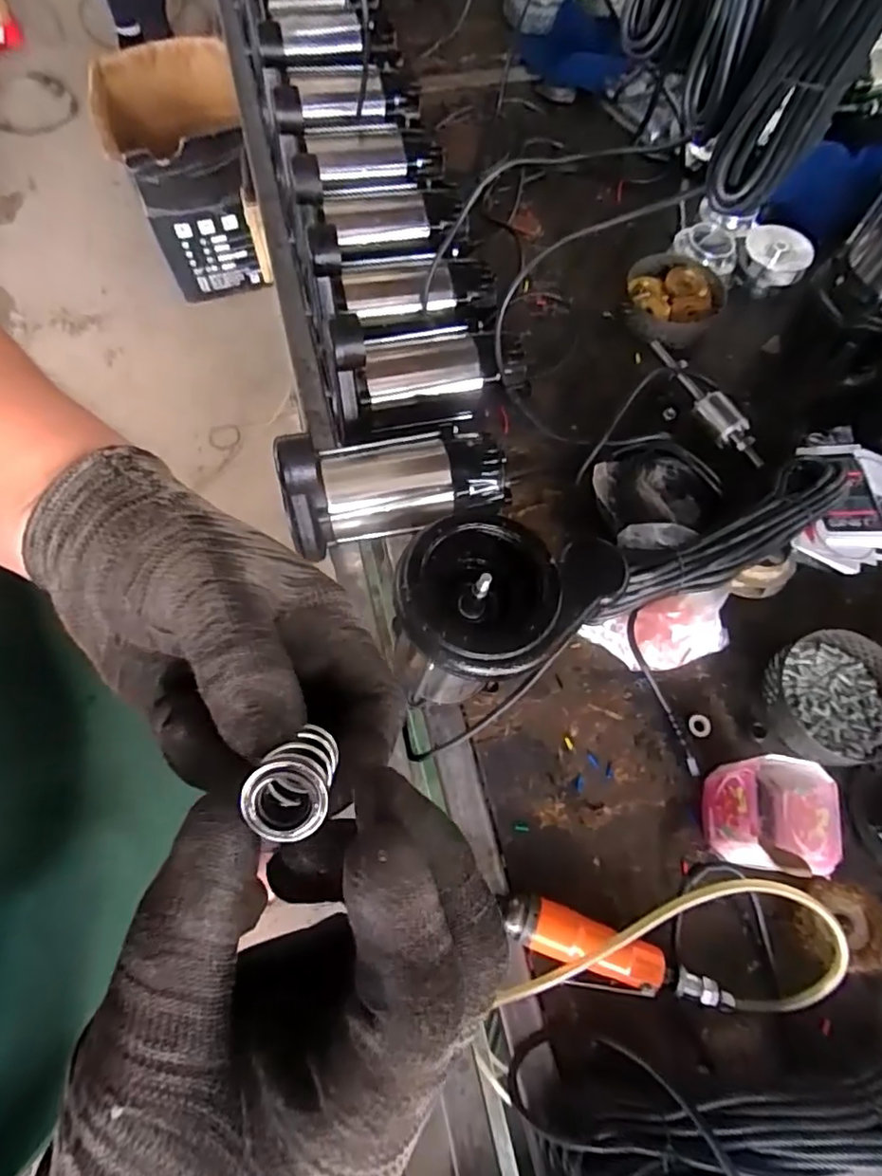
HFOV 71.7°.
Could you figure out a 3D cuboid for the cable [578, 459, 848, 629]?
[{"bbox_3d":[0.295,-0.049,0.650,0.336,0.055,0.085,-31,71,-13],"label":"cable"}]

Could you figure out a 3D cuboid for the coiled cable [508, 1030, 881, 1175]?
[{"bbox_3d":[0.243,0.418,0.484,0.357,0.076,0.085,3,67,1],"label":"coiled cable"}]

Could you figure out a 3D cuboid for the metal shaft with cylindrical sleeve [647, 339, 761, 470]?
[{"bbox_3d":[0.331,-0.240,0.773,0.034,0.038,0.216,-27,70,-11],"label":"metal shaft with cylindrical sleeve"}]

